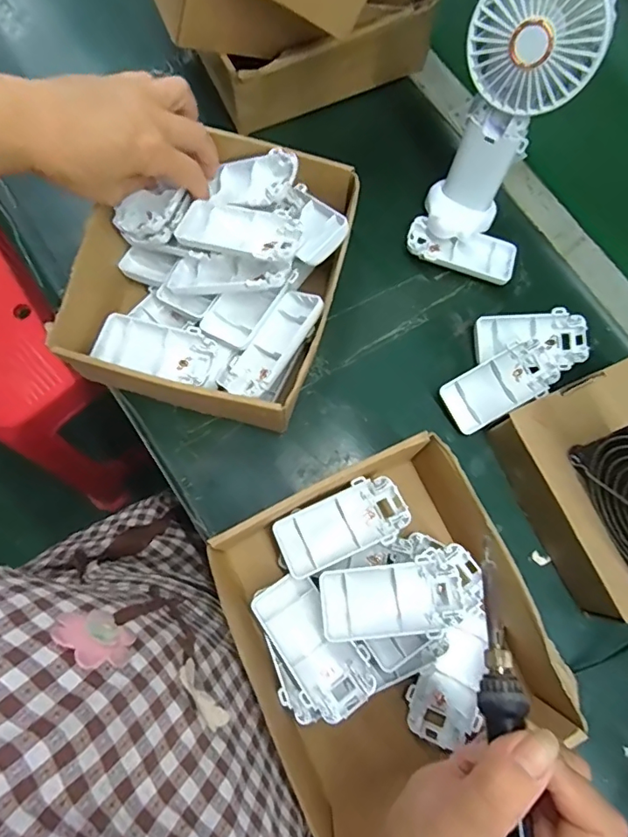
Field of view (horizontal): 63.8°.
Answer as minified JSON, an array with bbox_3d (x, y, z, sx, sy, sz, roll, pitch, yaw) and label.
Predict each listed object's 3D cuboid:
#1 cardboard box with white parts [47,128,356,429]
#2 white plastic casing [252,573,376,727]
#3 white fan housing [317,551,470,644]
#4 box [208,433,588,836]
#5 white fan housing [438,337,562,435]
[{"bbox_3d":[-0.077,-0.112,0.409,0.181,0.076,0.211,15,77,0],"label":"cardboard box with white parts"},{"bbox_3d":[0.000,0.156,0.350,0.046,0.019,0.094,-38,68,-8],"label":"white plastic casing"},{"bbox_3d":[0.054,0.124,0.342,0.096,0.012,0.048,-9,78,-6],"label":"white fan housing"},{"bbox_3d":[0.046,0.146,0.353,0.183,0.075,0.204,-23,80,-9],"label":"box"},{"bbox_3d":[0.154,-0.026,0.421,0.095,0.019,0.047,-30,81,-10],"label":"white fan housing"}]

